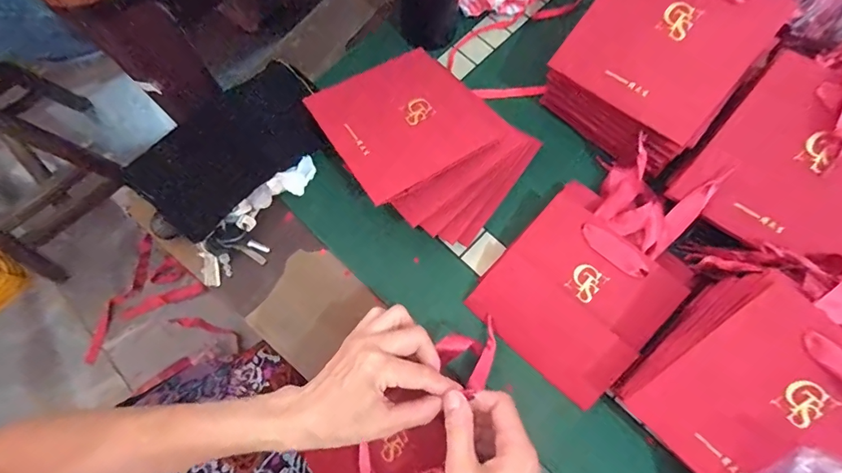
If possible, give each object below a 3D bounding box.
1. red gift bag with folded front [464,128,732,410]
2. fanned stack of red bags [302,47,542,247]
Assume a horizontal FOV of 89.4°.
[{"bbox_3d":[0.165,0.027,0.392,0.217,0.044,0.143,-43,77,-13],"label":"red gift bag with folded front"},{"bbox_3d":[-0.003,-0.096,0.422,0.198,0.049,0.160,37,76,10],"label":"fanned stack of red bags"}]

